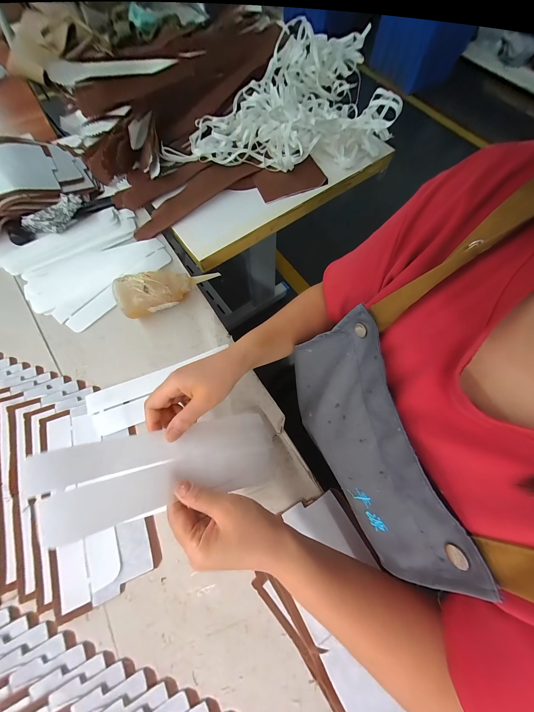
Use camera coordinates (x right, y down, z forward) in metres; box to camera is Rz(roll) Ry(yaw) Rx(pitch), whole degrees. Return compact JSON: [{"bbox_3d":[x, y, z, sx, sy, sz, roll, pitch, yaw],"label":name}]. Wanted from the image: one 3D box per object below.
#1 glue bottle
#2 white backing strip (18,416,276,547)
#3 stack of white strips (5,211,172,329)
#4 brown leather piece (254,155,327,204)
[{"bbox_3d":[-0.158,-0.108,0.377,0.153,0.059,0.049,-17,71,-6],"label":"glue bottle"},{"bbox_3d":[-0.086,0.105,0.230,0.217,0.006,0.077,3,51,-36],"label":"white backing strip"},{"bbox_3d":[-0.333,-0.181,0.429,0.236,0.020,0.216,-41,75,-13],"label":"stack of white strips"},{"bbox_3d":[0.049,-0.374,0.484,0.139,0.014,0.080,-17,77,-5],"label":"brown leather piece"}]

